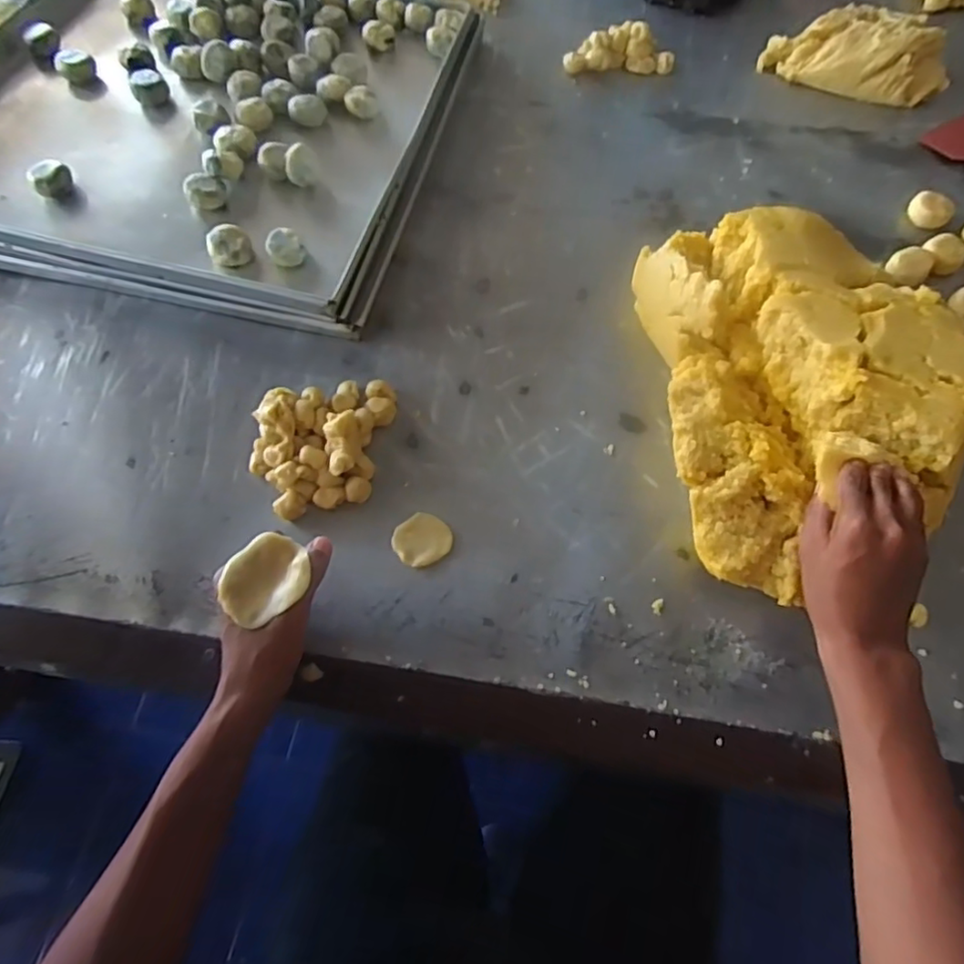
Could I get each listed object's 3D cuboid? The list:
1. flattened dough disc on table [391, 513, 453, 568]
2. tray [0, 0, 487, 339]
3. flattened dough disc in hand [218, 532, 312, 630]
[{"bbox_3d":[-0.051,0.049,0.518,0.047,0.009,0.044,-1,67,1],"label":"flattened dough disc on table"},{"bbox_3d":[-0.316,-0.421,0.693,0.528,0.056,0.494,14,67,5],"label":"tray"},{"bbox_3d":[-0.147,0.066,0.416,0.049,0.009,0.060,39,73,16],"label":"flattened dough disc in hand"}]

